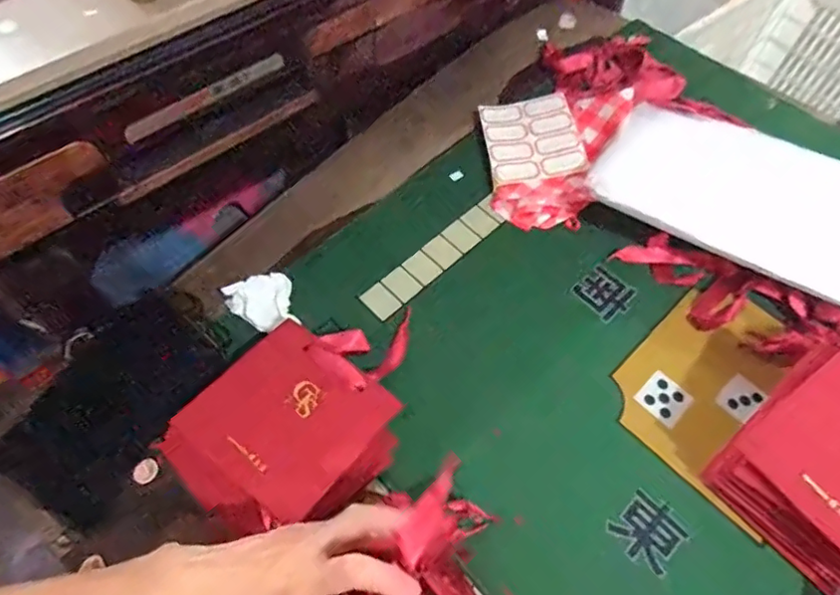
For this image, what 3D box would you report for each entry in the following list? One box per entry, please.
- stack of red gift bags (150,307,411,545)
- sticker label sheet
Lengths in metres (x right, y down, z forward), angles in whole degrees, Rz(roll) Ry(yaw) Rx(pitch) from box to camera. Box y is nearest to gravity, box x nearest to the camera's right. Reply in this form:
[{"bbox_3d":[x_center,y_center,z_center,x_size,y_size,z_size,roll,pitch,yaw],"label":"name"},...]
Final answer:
[{"bbox_3d":[-0.096,0.103,0.512,0.156,0.057,0.228,37,65,17],"label":"stack of red gift bags"},{"bbox_3d":[0.137,-0.197,0.697,0.110,0.019,0.136,-5,60,-6],"label":"sticker label sheet"}]

